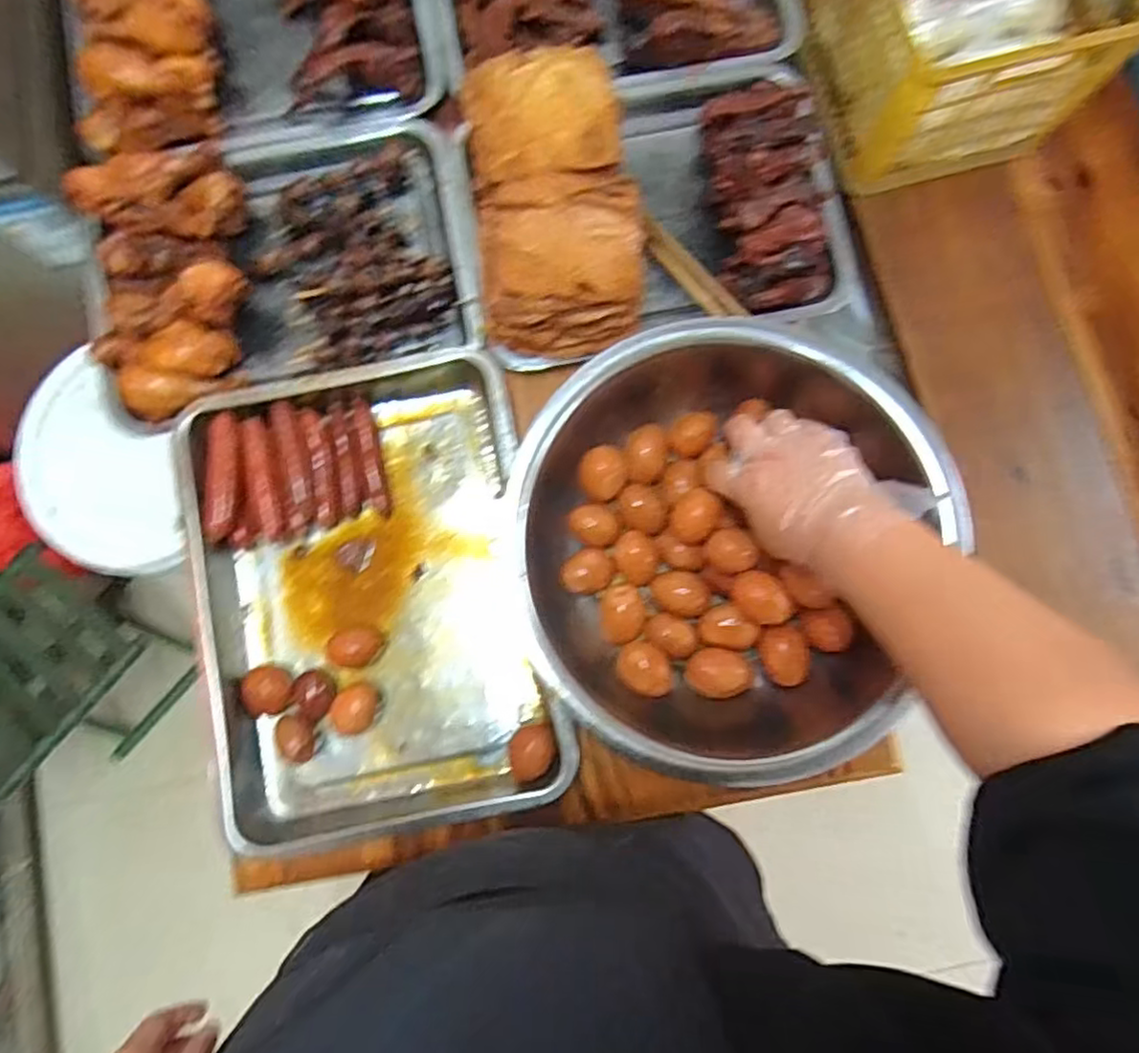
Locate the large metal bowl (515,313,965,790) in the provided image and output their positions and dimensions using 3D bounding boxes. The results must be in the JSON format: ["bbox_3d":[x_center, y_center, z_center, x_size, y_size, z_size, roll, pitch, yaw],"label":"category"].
[{"bbox_3d":[0.125,0.019,0.556,0.305,0.102,0.331,0,83,0],"label":"large metal bowl"}]

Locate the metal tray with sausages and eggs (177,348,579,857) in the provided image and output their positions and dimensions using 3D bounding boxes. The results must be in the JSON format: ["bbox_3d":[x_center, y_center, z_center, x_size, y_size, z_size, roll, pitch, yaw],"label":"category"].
[{"bbox_3d":[-0.170,0.057,0.586,0.285,0.055,0.398,-12,83,-2],"label":"metal tray with sausages and eggs"}]

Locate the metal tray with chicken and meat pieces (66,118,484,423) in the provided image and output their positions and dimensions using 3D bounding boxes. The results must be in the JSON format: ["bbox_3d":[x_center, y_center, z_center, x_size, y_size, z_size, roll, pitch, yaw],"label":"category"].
[{"bbox_3d":[-0.271,-0.250,0.618,0.361,0.070,0.250,-17,84,-2],"label":"metal tray with chicken and meat pieces"}]

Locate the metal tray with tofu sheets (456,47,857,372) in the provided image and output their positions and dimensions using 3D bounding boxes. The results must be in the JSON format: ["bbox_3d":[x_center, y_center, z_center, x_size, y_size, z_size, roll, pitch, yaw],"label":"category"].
[{"bbox_3d":[0.069,-0.306,0.611,0.332,0.098,0.263,-12,83,-2],"label":"metal tray with tofu sheets"}]

